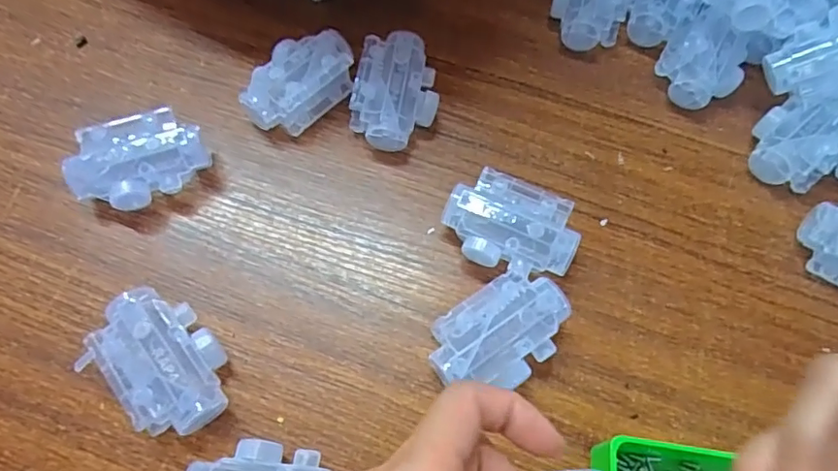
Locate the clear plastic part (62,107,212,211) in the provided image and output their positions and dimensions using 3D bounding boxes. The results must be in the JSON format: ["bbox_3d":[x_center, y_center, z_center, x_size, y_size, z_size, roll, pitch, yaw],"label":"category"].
[{"bbox_3d":[-0.151,-0.038,0.297,0.067,0.030,0.042,-23,69,-11],"label":"clear plastic part"}]

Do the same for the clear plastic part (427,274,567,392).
[{"bbox_3d":[0.040,0.050,0.269,0.070,0.027,0.044,-34,72,-15],"label":"clear plastic part"}]

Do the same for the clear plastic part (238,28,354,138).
[{"bbox_3d":[-0.072,-0.090,0.323,0.040,0.030,0.070,40,71,15],"label":"clear plastic part"}]

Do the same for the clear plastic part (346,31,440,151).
[{"bbox_3d":[-0.012,-0.084,0.322,0.046,0.030,0.067,11,67,3],"label":"clear plastic part"}]

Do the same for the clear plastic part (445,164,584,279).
[{"bbox_3d":[0.048,-0.003,0.291,0.068,0.029,0.045,22,68,8],"label":"clear plastic part"}]

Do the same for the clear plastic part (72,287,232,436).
[{"bbox_3d":[-0.120,0.059,0.256,0.068,0.031,0.047,40,71,14],"label":"clear plastic part"}]

